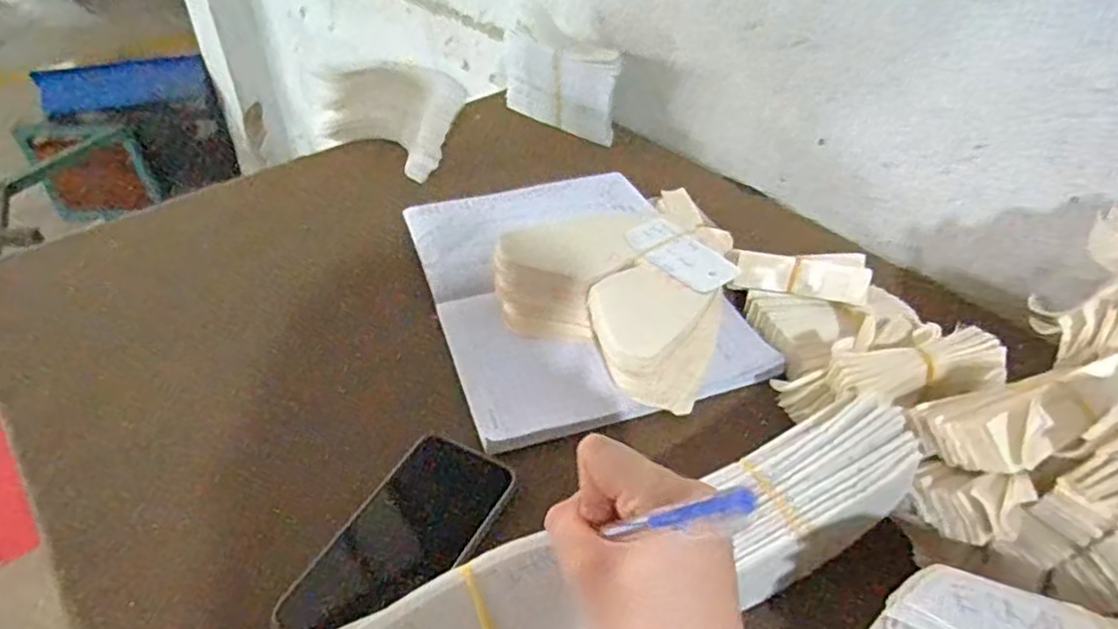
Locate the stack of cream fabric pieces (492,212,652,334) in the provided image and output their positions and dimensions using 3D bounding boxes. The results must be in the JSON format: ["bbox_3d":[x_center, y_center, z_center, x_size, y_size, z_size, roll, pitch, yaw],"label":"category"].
[{"bbox_3d":[0.023,-0.041,0.610,0.148,0.068,0.086,-23,47,-25],"label":"stack of cream fabric pieces"}]

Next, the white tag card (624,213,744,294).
[{"bbox_3d":[0.103,-0.056,0.603,0.059,0.007,0.107,-30,53,-32],"label":"white tag card"}]

